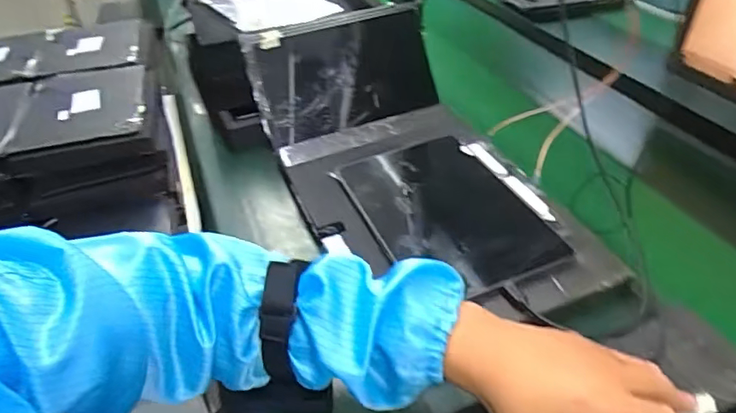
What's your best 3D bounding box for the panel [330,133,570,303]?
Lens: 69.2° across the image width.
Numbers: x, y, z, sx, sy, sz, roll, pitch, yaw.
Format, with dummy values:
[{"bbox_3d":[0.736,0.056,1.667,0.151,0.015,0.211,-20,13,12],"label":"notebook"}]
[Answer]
[{"bbox_3d":[0.093,-0.001,0.602,0.181,0.013,0.253,-17,39,-17],"label":"panel"}]

